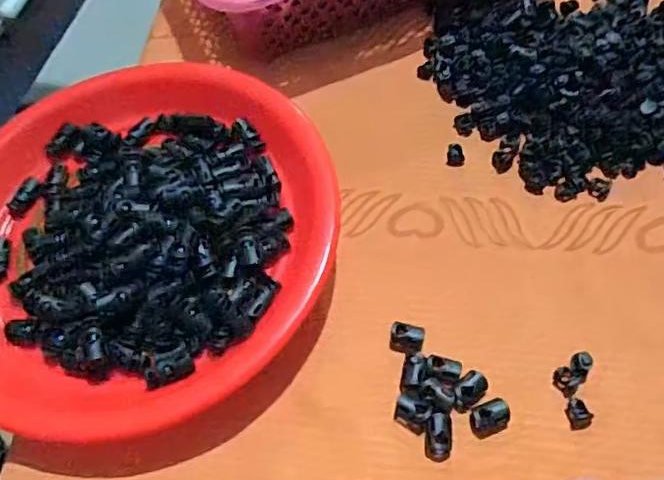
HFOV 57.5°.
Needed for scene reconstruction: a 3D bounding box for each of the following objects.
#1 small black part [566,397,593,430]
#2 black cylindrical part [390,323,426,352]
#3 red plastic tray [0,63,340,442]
[{"bbox_3d":[0.136,0.094,0.332,0.012,0.004,0.017,-12,61,-4],"label":"small black part"},{"bbox_3d":[0.045,0.058,0.358,0.020,0.010,0.016,6,62,7],"label":"black cylindrical part"},{"bbox_3d":[-0.131,-0.012,0.392,0.249,0.040,0.262,-39,66,-17],"label":"red plastic tray"}]

